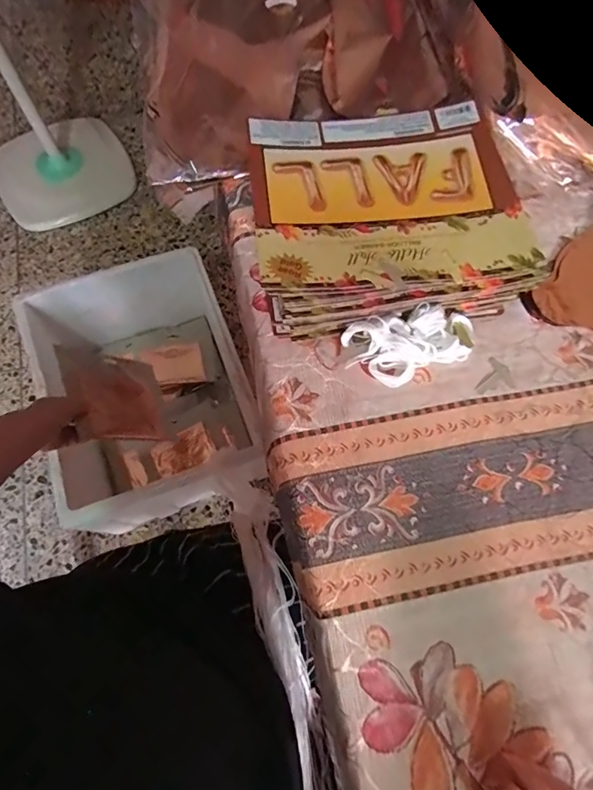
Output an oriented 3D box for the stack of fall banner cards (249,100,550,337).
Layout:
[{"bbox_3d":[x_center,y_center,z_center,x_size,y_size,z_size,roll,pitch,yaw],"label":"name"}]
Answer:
[{"bbox_3d":[0.069,-0.142,0.350,0.198,0.063,0.167,-8,71,-5],"label":"stack of fall banner cards"}]

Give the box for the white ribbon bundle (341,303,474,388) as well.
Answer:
[{"bbox_3d":[0.094,-0.041,0.335,0.107,0.036,0.048,-14,72,-6],"label":"white ribbon bundle"}]

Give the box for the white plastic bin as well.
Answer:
[{"bbox_3d":[-0.297,0.011,0.918,0.362,0.316,0.491,-21,73,-9],"label":"white plastic bin"}]

